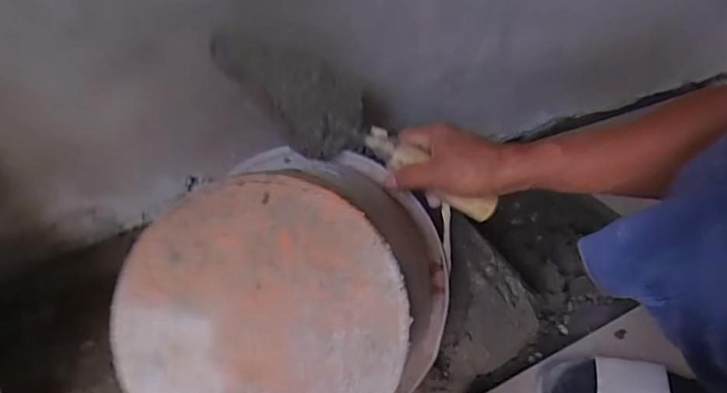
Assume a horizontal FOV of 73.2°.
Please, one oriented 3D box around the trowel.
[{"bbox_3d":[-0.005,-0.065,0.481,0.291,0.062,0.076,32,46,-2],"label":"trowel"}]

